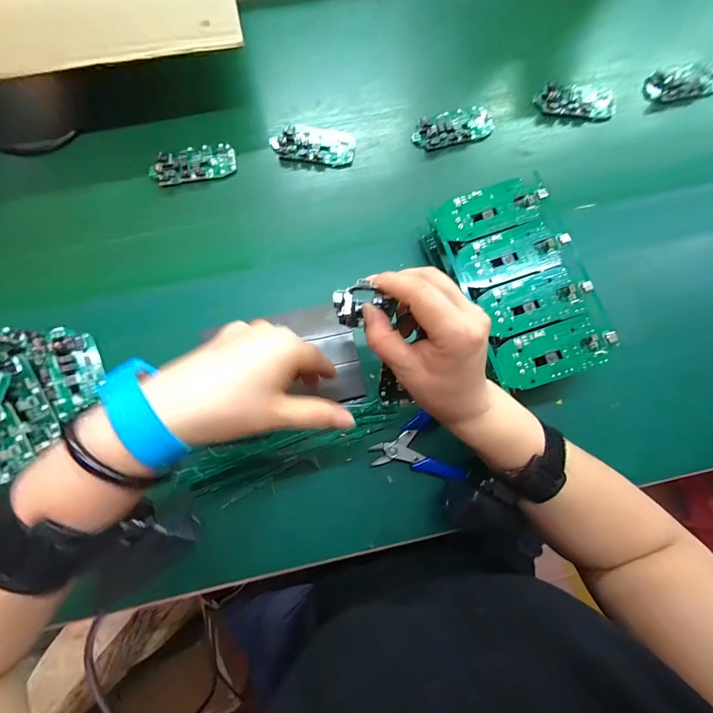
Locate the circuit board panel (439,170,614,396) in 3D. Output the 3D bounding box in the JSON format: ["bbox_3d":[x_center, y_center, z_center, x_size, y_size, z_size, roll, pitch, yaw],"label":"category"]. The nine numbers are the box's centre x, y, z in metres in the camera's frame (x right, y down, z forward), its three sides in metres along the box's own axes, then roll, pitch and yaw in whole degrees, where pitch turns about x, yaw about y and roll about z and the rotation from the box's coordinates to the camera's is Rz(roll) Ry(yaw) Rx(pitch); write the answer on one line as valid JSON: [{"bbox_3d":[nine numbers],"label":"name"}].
[{"bbox_3d":[0.151,-0.071,0.301,0.105,0.024,0.185,-19,78,-5],"label":"circuit board panel"}]

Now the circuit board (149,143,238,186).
[{"bbox_3d":[-0.191,-0.229,0.387,0.094,0.012,0.042,-13,78,-1],"label":"circuit board"}]

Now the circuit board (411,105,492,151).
[{"bbox_3d":[0.118,-0.280,0.406,0.099,0.015,0.047,-20,78,-3],"label":"circuit board"}]

